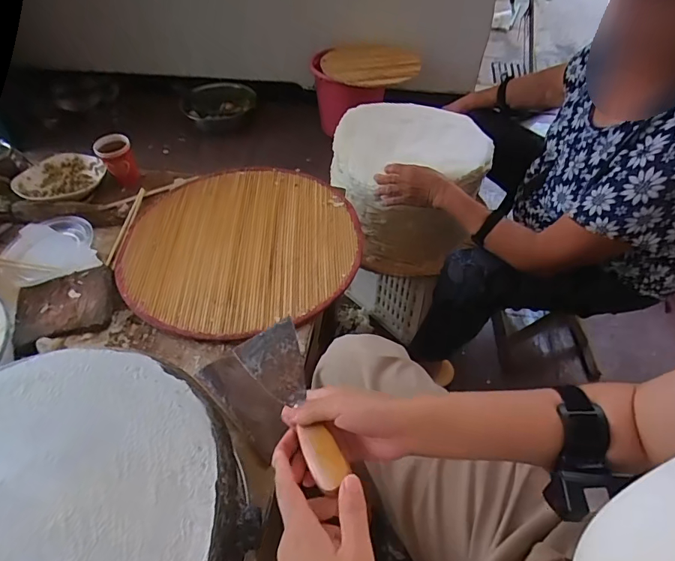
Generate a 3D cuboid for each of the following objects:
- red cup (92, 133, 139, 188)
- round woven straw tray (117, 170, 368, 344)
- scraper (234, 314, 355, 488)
[{"bbox_3d":[-0.466,-0.258,0.942,0.065,0.087,0.077,-32,57,-25],"label":"red cup"},{"bbox_3d":[-0.180,-0.078,0.834,0.425,0.026,0.434,0,49,0],"label":"round woven straw tray"},{"bbox_3d":[-0.042,0.108,0.415,0.060,0.019,0.195,-20,38,-17],"label":"scraper"}]

